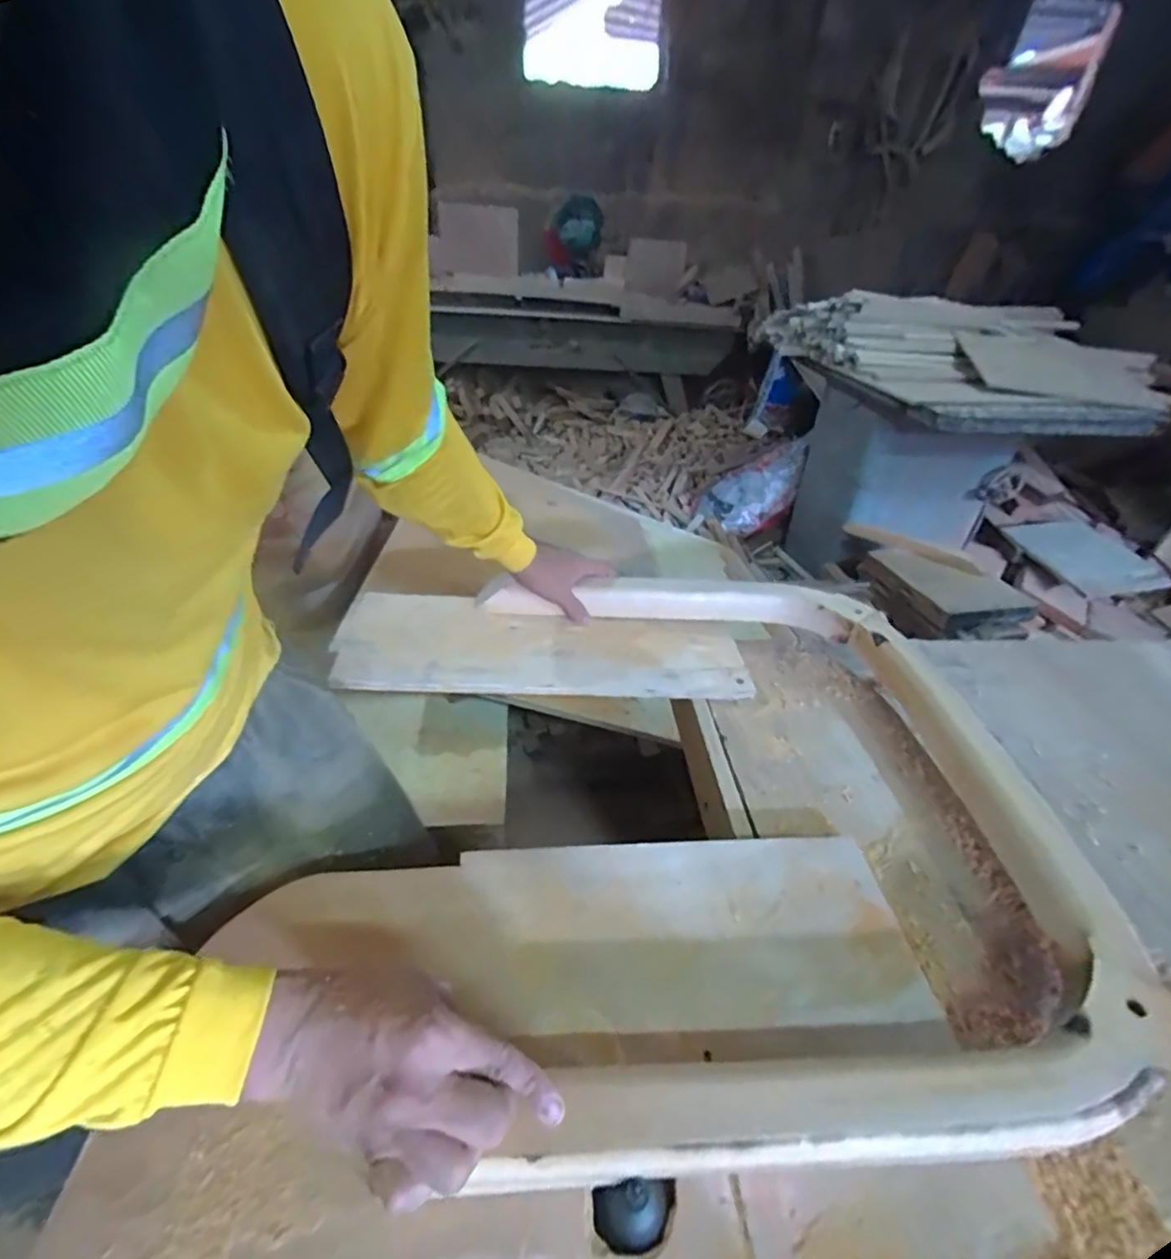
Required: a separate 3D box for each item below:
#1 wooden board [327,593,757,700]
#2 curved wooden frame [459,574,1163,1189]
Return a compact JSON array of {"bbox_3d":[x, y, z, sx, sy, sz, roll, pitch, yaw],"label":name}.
[{"bbox_3d":[-0.047,0.019,0.696,0.488,0.023,0.163,4,36,-7],"label":"wooden board"},{"bbox_3d":[0.149,0.118,0.537,0.500,0.086,0.584,-1,33,-5],"label":"curved wooden frame"}]

